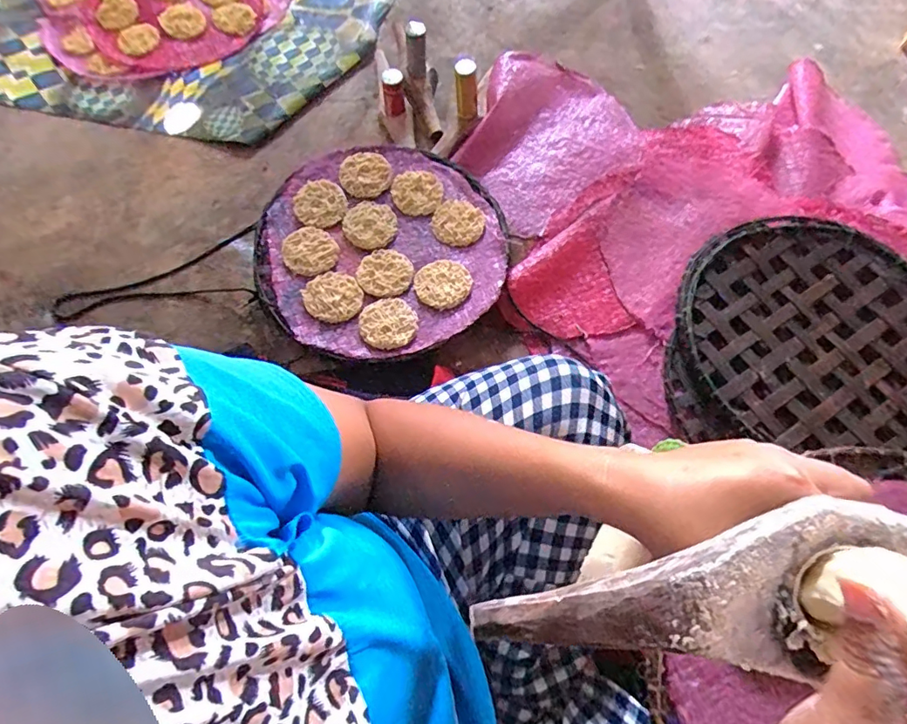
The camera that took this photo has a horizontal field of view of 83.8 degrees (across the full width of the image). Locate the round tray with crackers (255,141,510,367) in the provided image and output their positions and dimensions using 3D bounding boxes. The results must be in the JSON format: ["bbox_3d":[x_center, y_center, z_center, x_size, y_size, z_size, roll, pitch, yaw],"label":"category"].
[{"bbox_3d":[-0.102,-0.170,0.742,0.348,0.044,0.354,1,68,-2],"label":"round tray with crackers"}]

